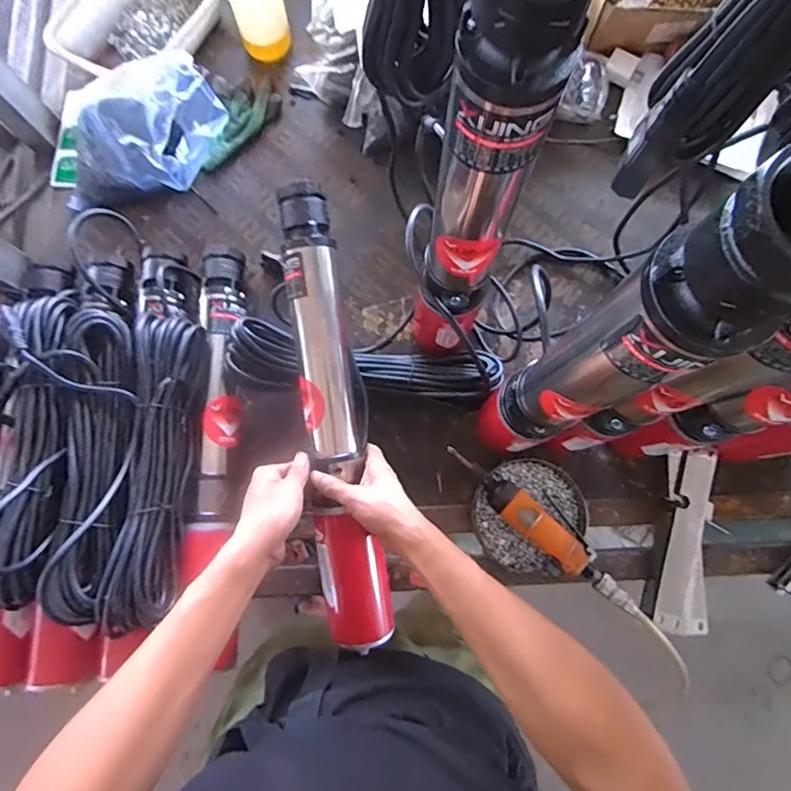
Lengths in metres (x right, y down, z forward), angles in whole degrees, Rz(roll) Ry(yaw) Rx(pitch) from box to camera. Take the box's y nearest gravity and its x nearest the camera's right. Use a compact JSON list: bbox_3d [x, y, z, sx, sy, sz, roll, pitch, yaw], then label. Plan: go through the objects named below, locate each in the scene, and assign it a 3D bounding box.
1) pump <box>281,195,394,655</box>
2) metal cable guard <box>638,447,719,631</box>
[{"bbox_3d":[-0.071,0.027,0.594,0.071,0.072,0.514,-7,92,-1],"label":"pump"},{"bbox_3d":[0.358,0.179,0.640,0.074,0.035,0.221,6,78,2],"label":"metal cable guard"}]

